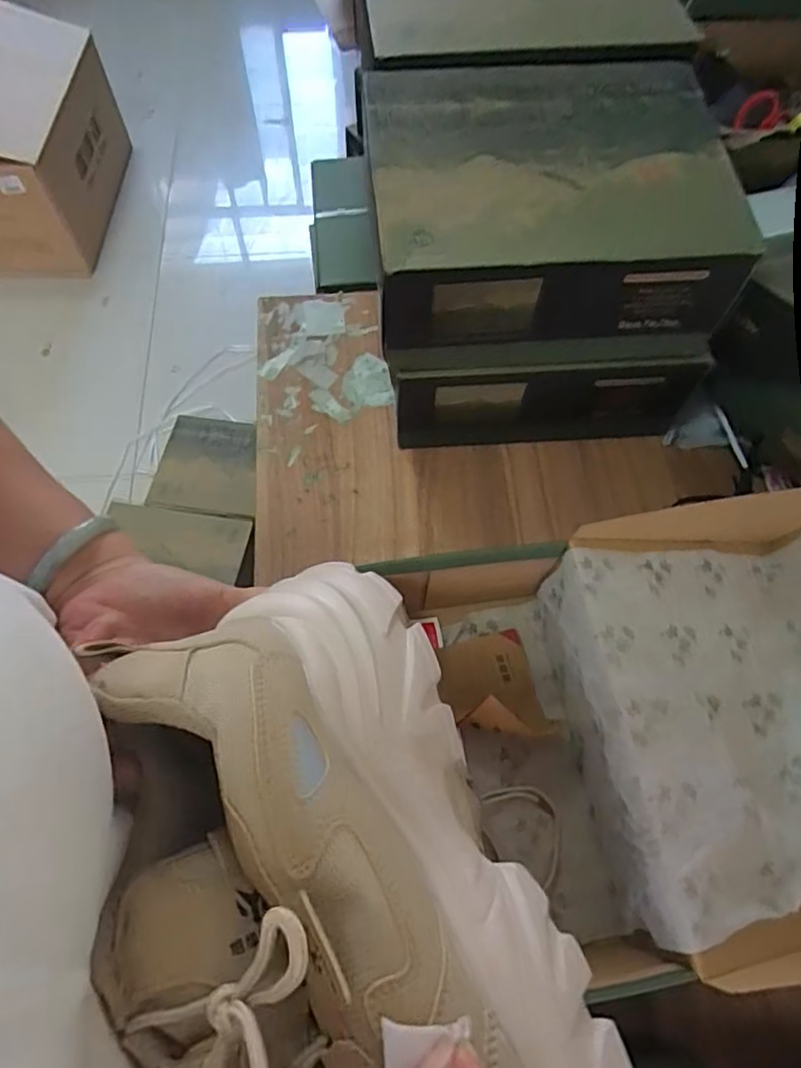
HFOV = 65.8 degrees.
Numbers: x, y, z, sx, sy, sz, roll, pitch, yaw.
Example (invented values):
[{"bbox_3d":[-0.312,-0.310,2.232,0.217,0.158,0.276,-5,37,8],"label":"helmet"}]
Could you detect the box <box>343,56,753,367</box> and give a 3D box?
[{"bbox_3d":[0.145,-0.321,0.603,0.339,0.115,0.256,-4,62,-4],"label":"box"}]

